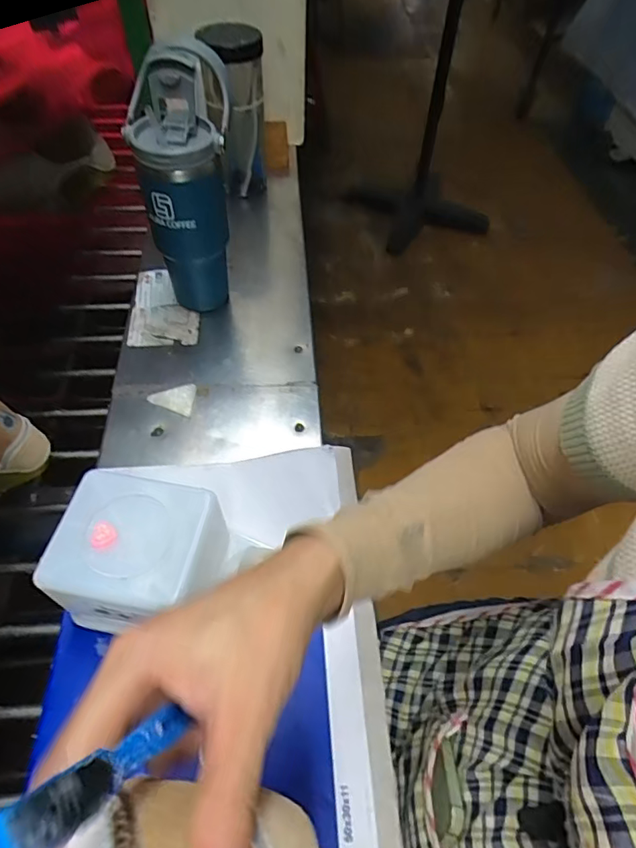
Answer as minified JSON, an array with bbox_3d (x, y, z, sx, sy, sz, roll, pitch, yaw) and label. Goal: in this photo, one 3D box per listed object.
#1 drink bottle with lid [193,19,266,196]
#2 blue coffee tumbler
[{"bbox_3d":[-0.117,-0.447,0.735,0.079,0.212,0.073,-10,55,-8],"label":"drink bottle with lid"},{"bbox_3d":[-0.137,-0.249,0.568,0.109,0.265,0.084,-14,55,-11],"label":"blue coffee tumbler"}]

